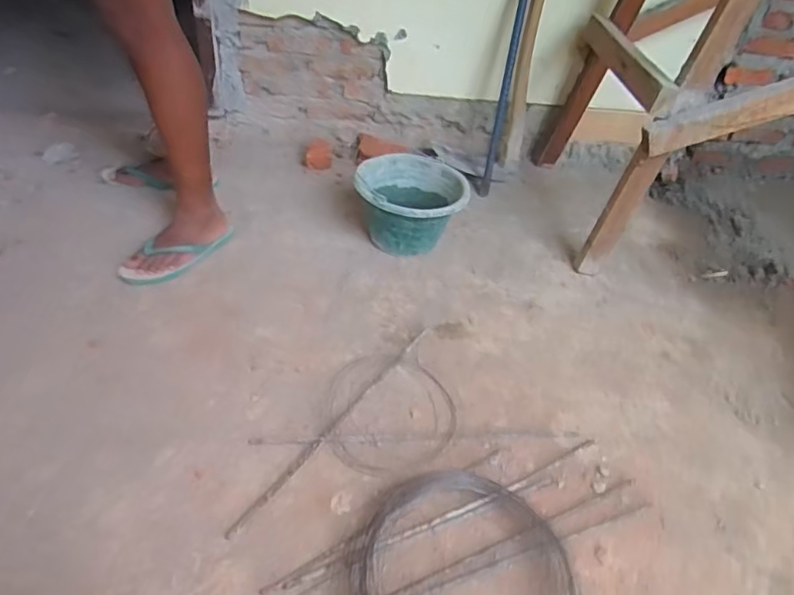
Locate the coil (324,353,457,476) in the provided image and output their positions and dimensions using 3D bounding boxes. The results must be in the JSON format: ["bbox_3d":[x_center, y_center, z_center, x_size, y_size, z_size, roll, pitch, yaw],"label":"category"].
[{"bbox_3d":[-0.010,0.194,0.987,0.223,0.032,0.249,8,42,1],"label":"coil"}]

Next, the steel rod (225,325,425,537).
[{"bbox_3d":[-0.087,0.198,0.961,0.016,0.008,0.526,28,46,21],"label":"steel rod"}]

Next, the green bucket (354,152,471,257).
[{"bbox_3d":[0.029,-0.218,1.352,0.257,0.164,0.241,4,42,-4],"label":"green bucket"}]

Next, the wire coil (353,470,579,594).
[{"bbox_3d":[0.097,0.362,0.781,0.289,0.044,0.270,4,42,-4],"label":"wire coil"}]

